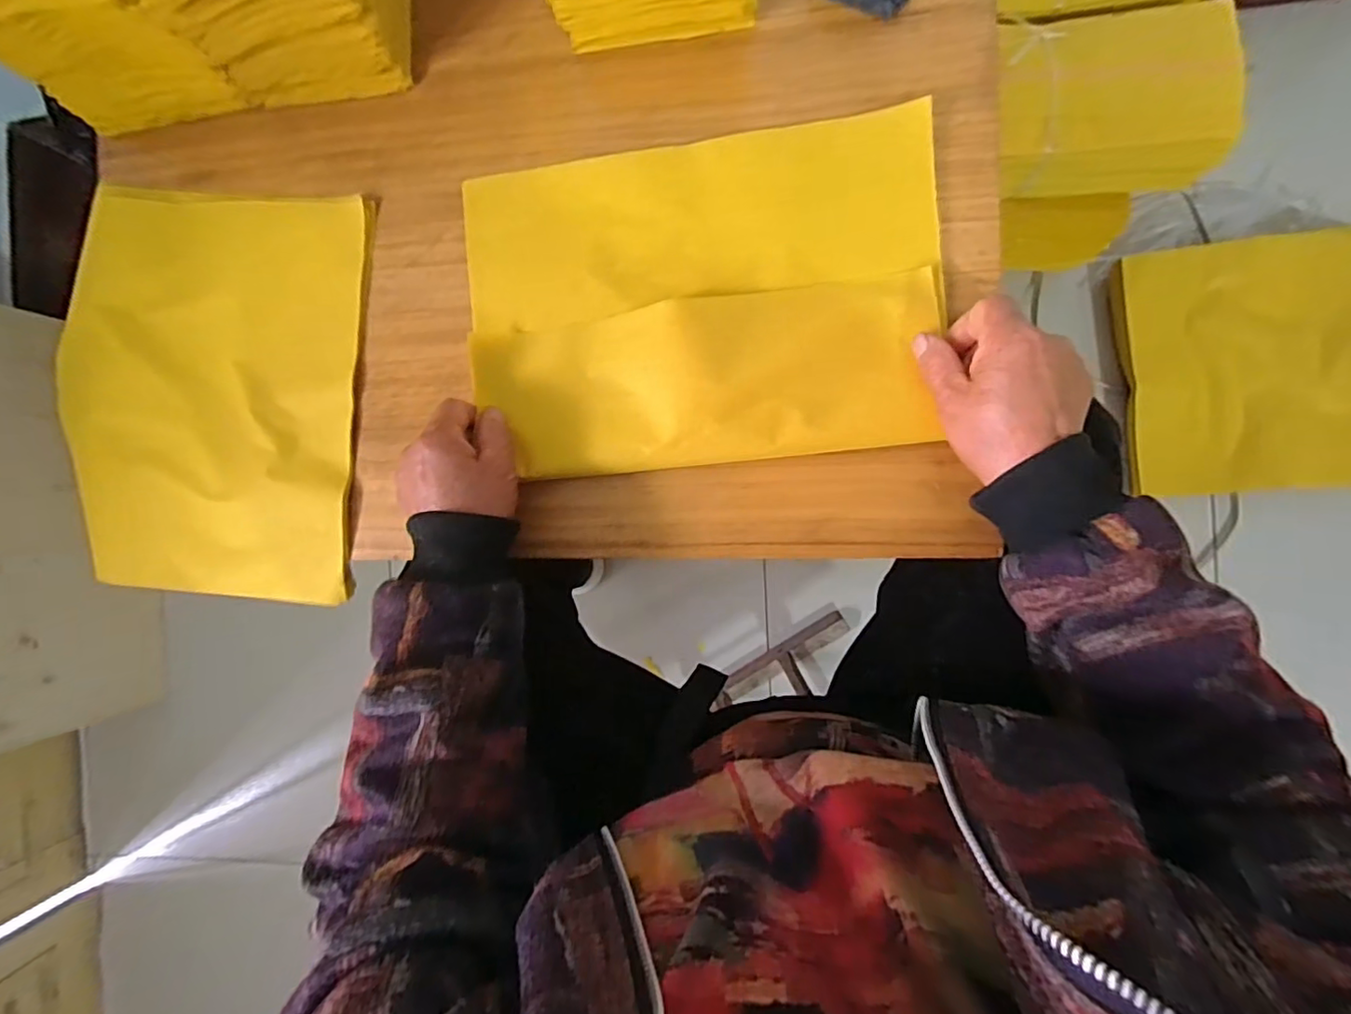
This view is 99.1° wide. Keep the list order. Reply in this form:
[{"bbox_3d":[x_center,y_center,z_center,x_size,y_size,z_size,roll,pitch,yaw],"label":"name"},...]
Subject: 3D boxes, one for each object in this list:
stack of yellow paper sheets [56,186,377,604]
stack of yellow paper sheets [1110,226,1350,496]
[{"bbox_3d":[-0.371,-0.090,0.448,0.271,0.009,0.304,4,90,8],"label":"stack of yellow paper sheets"},{"bbox_3d":[0.744,-0.176,0.727,0.310,0.061,0.310,-5,88,8],"label":"stack of yellow paper sheets"}]

